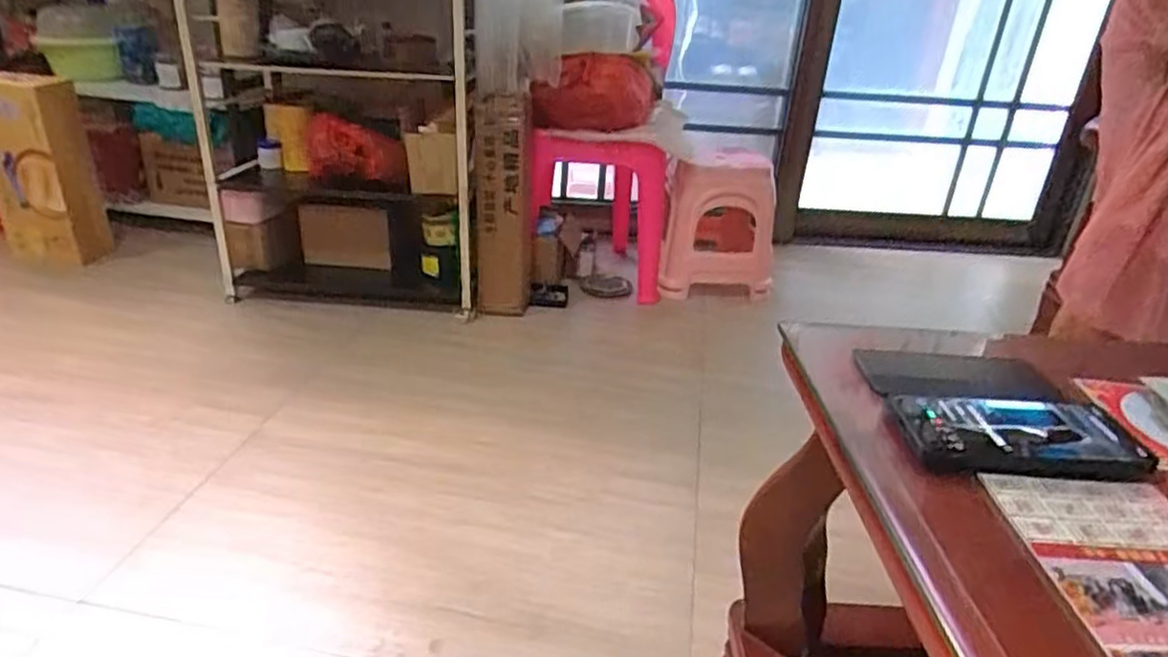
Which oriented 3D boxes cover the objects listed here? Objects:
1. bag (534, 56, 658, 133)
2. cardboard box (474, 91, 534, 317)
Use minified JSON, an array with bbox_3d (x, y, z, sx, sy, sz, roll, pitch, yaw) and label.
[{"bbox_3d":[0.021,-0.605,1.836,0.297,0.181,0.142,1,27,-7],"label":"bag"},{"bbox_3d":[-0.199,-0.299,1.775,0.135,0.522,0.179,2,28,-4],"label":"cardboard box"}]

